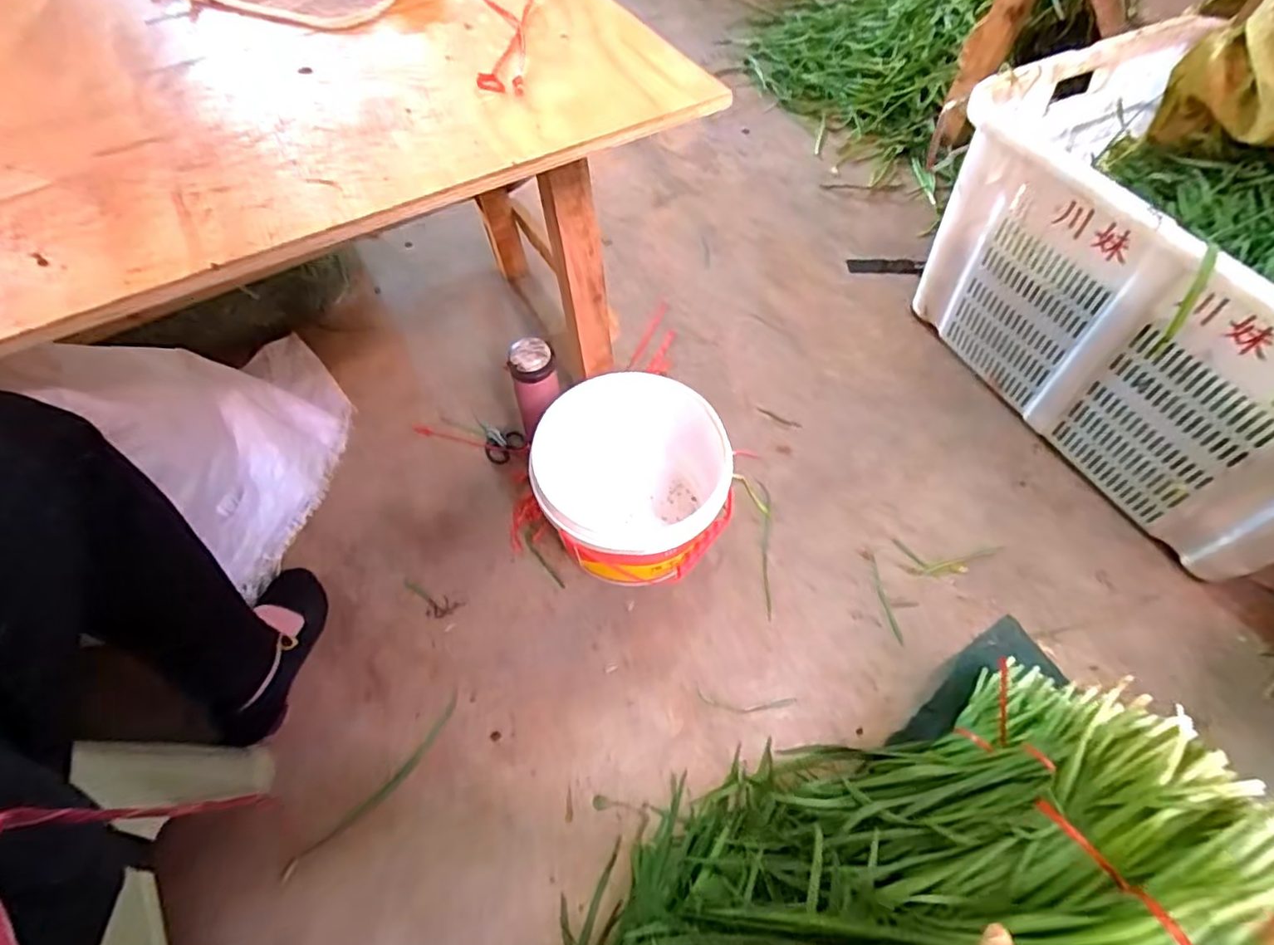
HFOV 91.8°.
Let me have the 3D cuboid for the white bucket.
[{"bbox_3d":[-0.005,0.023,0.790,0.222,0.178,0.226,-1,57,1],"label":"white bucket"}]

